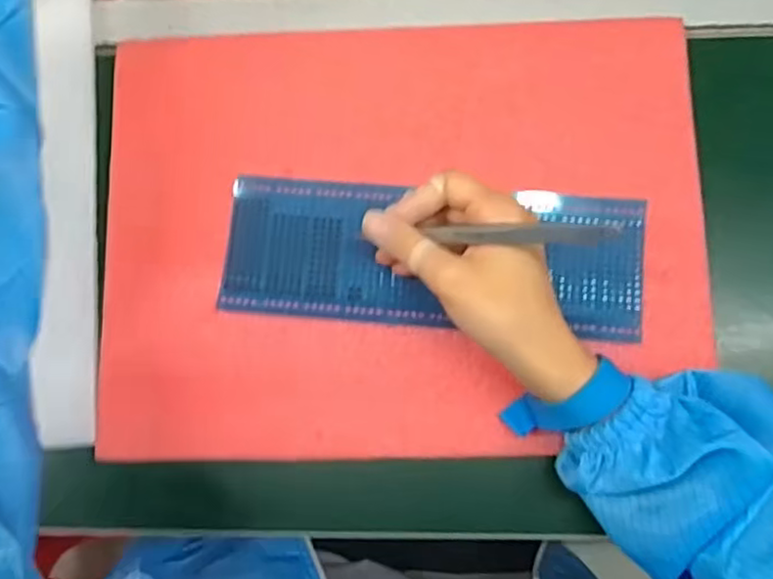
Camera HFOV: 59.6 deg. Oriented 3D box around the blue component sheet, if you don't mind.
[{"bbox_3d":[0.026,-0.020,0.396,0.240,0.004,0.083,3,82,4],"label":"blue component sheet"}]

